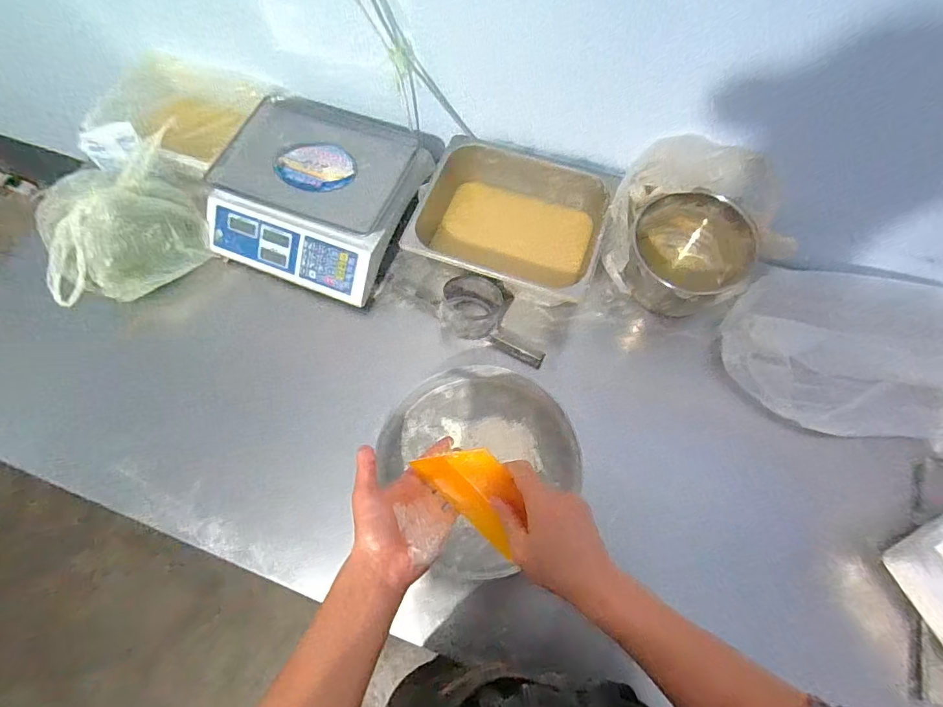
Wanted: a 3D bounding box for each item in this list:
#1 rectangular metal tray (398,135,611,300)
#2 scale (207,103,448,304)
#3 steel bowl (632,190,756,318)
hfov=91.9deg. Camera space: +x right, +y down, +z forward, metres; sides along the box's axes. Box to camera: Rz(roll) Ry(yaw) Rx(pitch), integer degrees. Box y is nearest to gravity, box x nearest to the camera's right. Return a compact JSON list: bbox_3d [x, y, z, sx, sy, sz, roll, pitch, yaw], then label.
[{"bbox_3d":[0.062,-0.226,0.841,0.315,0.129,0.260,16,69,8],"label":"rectangular metal tray"},{"bbox_3d":[-0.276,-0.305,0.845,0.327,0.107,0.344,22,70,10],"label":"scale"},{"bbox_3d":[0.371,-0.168,0.797,0.199,0.134,0.175,-26,70,-9],"label":"steel bowl"}]

